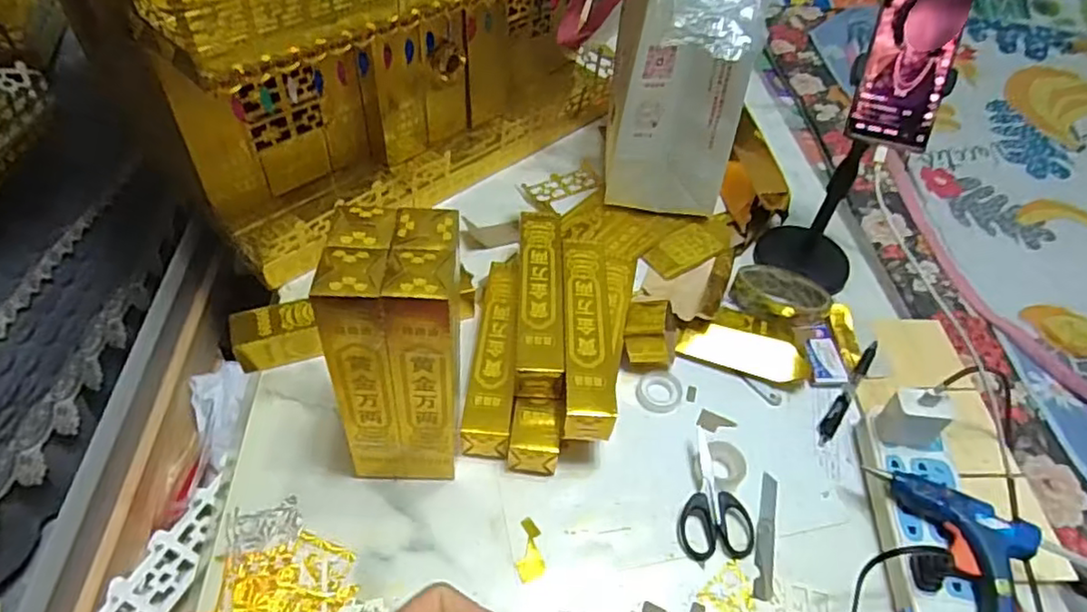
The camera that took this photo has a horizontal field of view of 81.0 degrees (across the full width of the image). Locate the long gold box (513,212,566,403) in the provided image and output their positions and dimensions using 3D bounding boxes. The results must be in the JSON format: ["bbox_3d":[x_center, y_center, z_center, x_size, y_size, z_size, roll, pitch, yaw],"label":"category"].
[{"bbox_3d":[-0.006,-0.004,0.616,0.046,0.053,0.200,2,48,-4],"label":"long gold box"}]

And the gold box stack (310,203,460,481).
[{"bbox_3d":[-0.108,0.040,0.497,0.089,0.235,0.088,3,48,-3],"label":"gold box stack"}]

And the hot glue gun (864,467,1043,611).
[{"bbox_3d":[0.340,0.182,0.508,0.079,0.031,0.146,-12,51,-16],"label":"hot glue gun"}]

